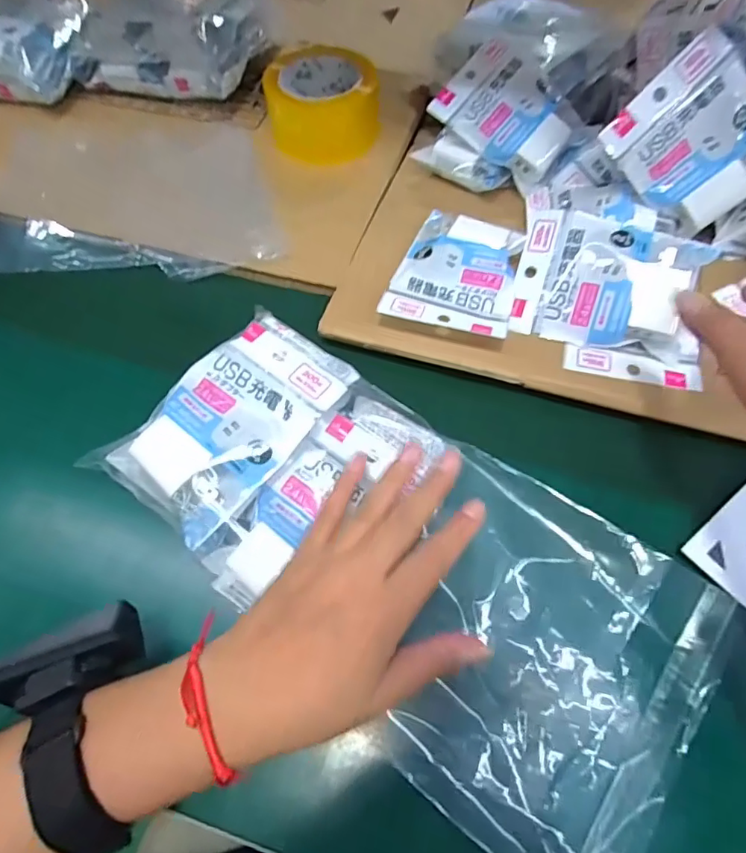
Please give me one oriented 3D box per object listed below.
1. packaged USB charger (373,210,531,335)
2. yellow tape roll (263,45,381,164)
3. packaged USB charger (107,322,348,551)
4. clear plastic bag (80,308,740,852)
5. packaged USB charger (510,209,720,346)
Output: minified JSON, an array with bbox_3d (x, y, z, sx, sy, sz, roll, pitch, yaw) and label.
[{"bbox_3d":[0.069,-0.125,0.433,0.093,0.033,0.126,13,62,8],"label":"packaged USB charger"},{"bbox_3d":[-0.048,-0.321,0.530,0.106,0.063,0.106,0,61,1],"label":"yellow tape roll"},{"bbox_3d":[-0.092,-0.002,0.342,0.091,0.032,0.127,38,68,20],"label":"packaged USB charger"},{"bbox_3d":[0.024,0.076,0.327,0.365,0.033,0.190,39,70,9],"label":"clear plastic bag"},{"bbox_3d":[0.172,-0.107,0.395,0.124,0.018,0.096,16,92,15],"label":"packaged USB charger"}]

